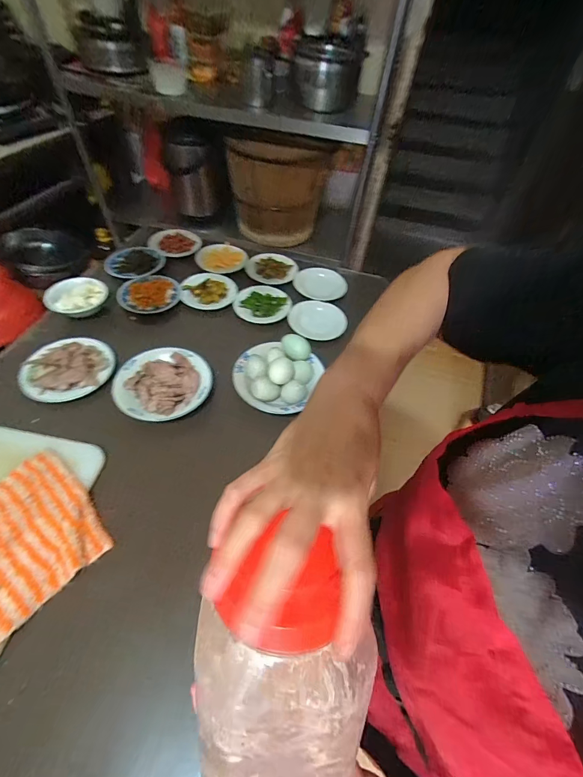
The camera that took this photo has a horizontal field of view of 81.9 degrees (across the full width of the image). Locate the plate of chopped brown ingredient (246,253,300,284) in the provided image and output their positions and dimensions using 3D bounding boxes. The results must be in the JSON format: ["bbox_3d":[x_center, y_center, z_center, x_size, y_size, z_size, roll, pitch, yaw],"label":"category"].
[{"bbox_3d":[-0.050,-0.303,0.841,0.121,0.018,0.113,3,52,-4],"label":"plate of chopped brown ingredient"}]

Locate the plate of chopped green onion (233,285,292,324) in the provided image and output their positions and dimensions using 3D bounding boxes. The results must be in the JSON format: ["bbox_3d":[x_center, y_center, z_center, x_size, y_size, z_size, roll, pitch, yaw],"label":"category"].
[{"bbox_3d":[-0.066,-0.194,0.764,0.126,0.016,0.114,1,52,-6],"label":"plate of chopped green onion"}]

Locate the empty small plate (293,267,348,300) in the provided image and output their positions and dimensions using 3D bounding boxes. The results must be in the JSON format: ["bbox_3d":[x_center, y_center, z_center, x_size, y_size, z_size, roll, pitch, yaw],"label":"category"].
[{"bbox_3d":[0.070,-0.261,0.829,0.125,0.019,0.110,-3,53,-9],"label":"empty small plate"}]

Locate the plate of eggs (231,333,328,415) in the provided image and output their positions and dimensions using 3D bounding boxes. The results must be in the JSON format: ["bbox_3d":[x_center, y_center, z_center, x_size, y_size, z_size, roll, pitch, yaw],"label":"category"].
[{"bbox_3d":[-0.028,-0.034,0.605,0.144,0.057,0.153,3,52,-4],"label":"plate of eggs"}]

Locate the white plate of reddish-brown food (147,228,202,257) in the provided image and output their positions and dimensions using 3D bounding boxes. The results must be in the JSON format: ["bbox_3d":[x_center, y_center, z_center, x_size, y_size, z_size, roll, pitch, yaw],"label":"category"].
[{"bbox_3d":[-0.301,-0.380,0.866,0.127,0.021,0.090,6,52,-1],"label":"white plate of reddish-brown food"}]

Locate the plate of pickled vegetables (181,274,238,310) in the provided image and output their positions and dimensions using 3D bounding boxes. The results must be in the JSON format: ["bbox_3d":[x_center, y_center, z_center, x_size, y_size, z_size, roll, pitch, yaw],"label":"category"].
[{"bbox_3d":[-0.190,-0.226,0.774,0.124,0.022,0.108,5,52,-2],"label":"plate of pickled vegetables"}]

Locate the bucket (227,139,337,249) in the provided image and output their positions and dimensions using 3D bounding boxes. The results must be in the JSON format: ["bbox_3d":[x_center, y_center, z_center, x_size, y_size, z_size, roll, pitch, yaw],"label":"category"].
[{"bbox_3d":[-0.048,-0.732,1.234,0.331,0.335,0.291,6,52,-2],"label":"bucket"}]

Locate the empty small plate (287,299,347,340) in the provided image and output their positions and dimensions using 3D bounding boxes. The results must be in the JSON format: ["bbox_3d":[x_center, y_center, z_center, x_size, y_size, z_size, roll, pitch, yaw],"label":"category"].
[{"bbox_3d":[0.058,-0.158,0.756,0.126,0.017,0.117,6,52,-2],"label":"empty small plate"}]

